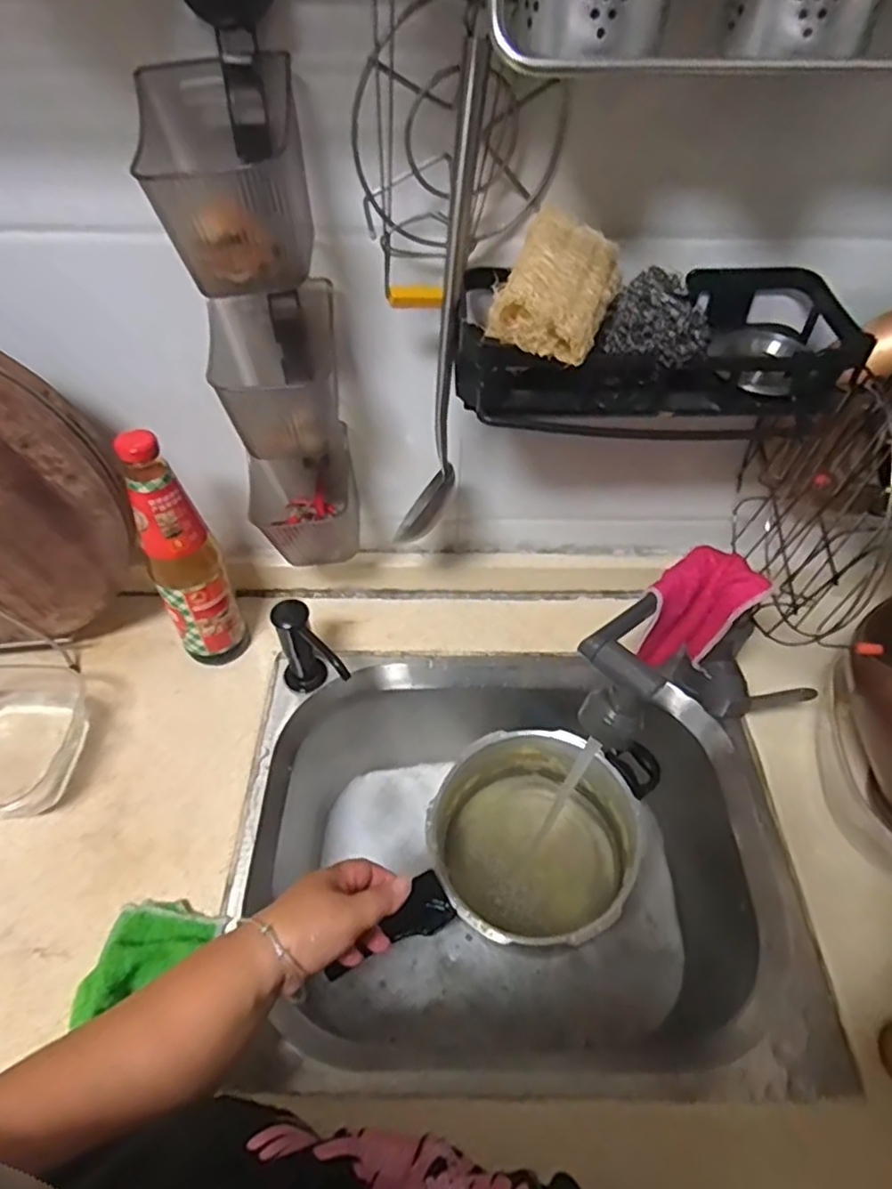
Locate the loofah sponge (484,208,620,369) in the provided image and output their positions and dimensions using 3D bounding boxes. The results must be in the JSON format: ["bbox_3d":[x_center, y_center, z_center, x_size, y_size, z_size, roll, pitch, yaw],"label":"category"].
[{"bbox_3d":[0.082,-0.218,0.457,0.067,0.054,0.105,19,52,15],"label":"loofah sponge"}]

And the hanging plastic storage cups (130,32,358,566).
[{"bbox_3d":[-0.144,-0.196,0.552,0.106,0.393,0.105,-12,50,-11],"label":"hanging plastic storage cups"}]

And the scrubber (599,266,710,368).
[{"bbox_3d":[0.144,-0.188,0.443,0.067,0.048,0.029,33,56,25],"label":"scrubber"}]

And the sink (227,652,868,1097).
[{"bbox_3d":[0.064,0.273,0.680,0.498,0.219,0.385,1,49,1],"label":"sink"}]

